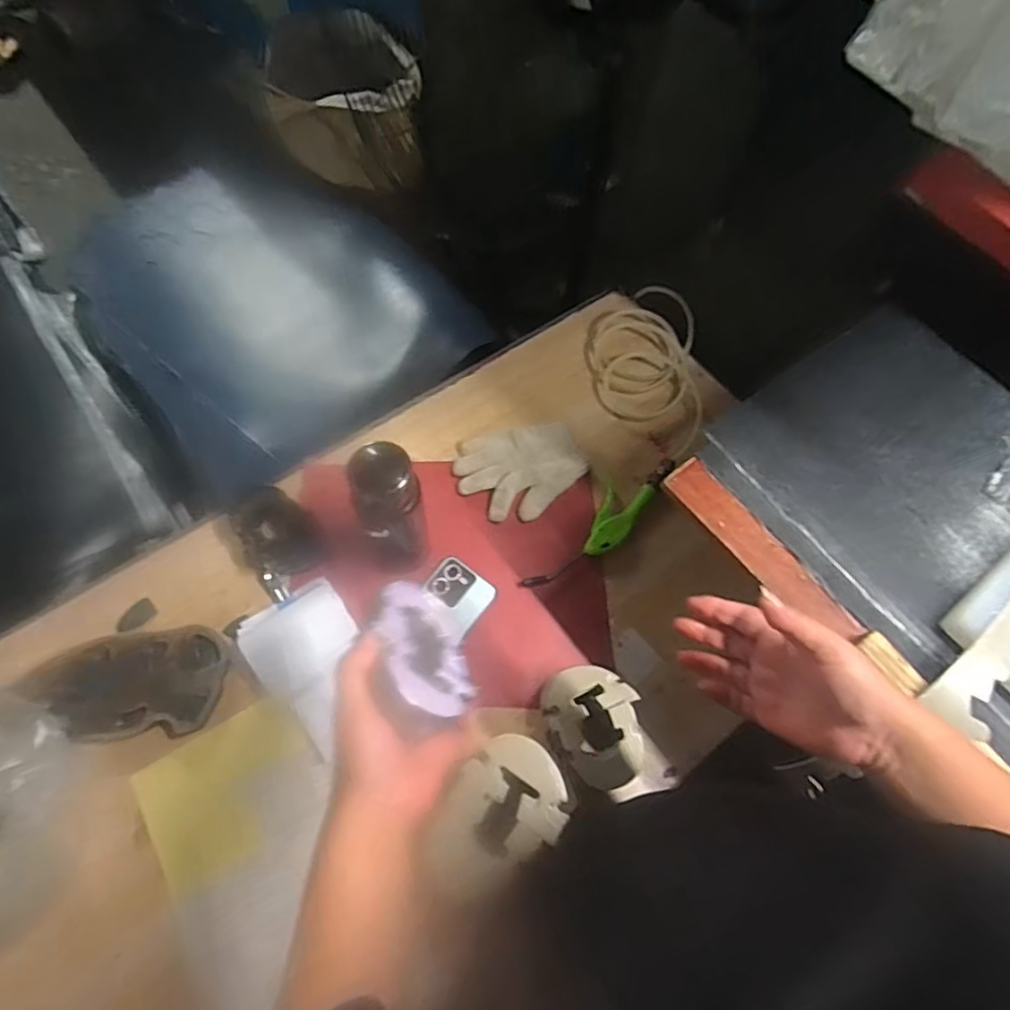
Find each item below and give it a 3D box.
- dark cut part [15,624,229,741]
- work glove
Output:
[{"bbox_3d":[-0.425,0.202,0.653,0.199,0.018,0.114,-6,68,-6],"label":"dark cut part"},{"bbox_3d":[0.025,-0.047,0.796,0.176,0.014,0.130,-11,66,-5],"label":"work glove"}]

